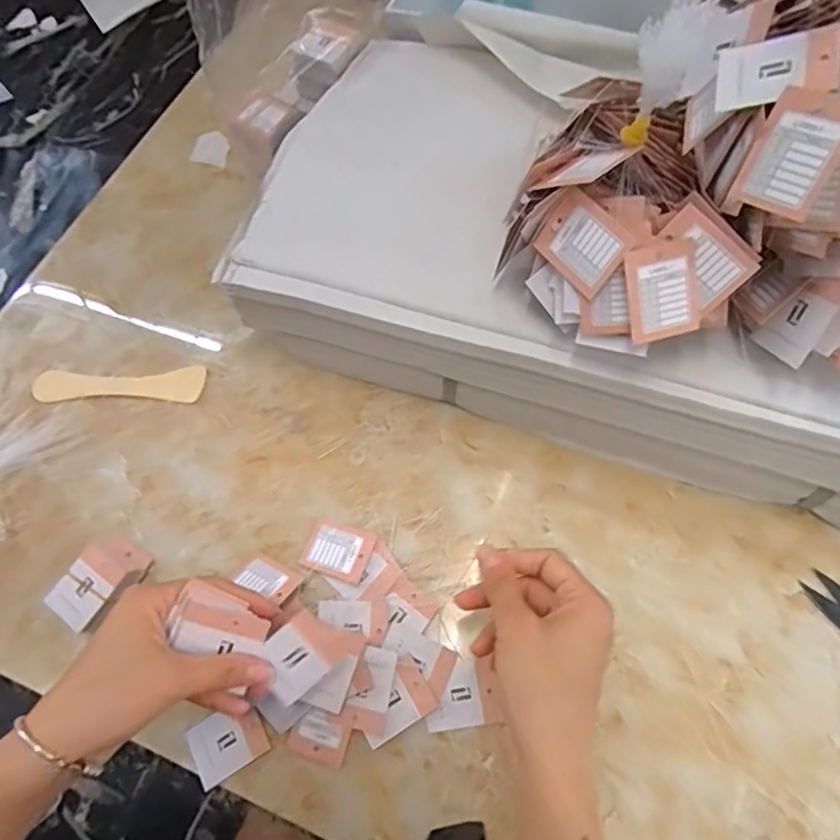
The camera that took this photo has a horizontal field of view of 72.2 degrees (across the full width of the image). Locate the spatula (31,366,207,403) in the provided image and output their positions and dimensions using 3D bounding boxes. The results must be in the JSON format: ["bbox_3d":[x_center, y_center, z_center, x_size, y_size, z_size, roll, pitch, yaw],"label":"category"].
[{"bbox_3d":[-0.264,-0.030,0.507,0.153,0.007,0.031,0,64,3],"label":"spatula"}]

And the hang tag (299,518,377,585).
[{"bbox_3d":[-0.061,0.096,0.428,0.050,0.004,0.039,16,63,15],"label":"hang tag"}]

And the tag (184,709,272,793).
[{"bbox_3d":[-0.127,0.212,0.379,0.048,0.004,0.038,-30,67,-6],"label":"tag"}]

